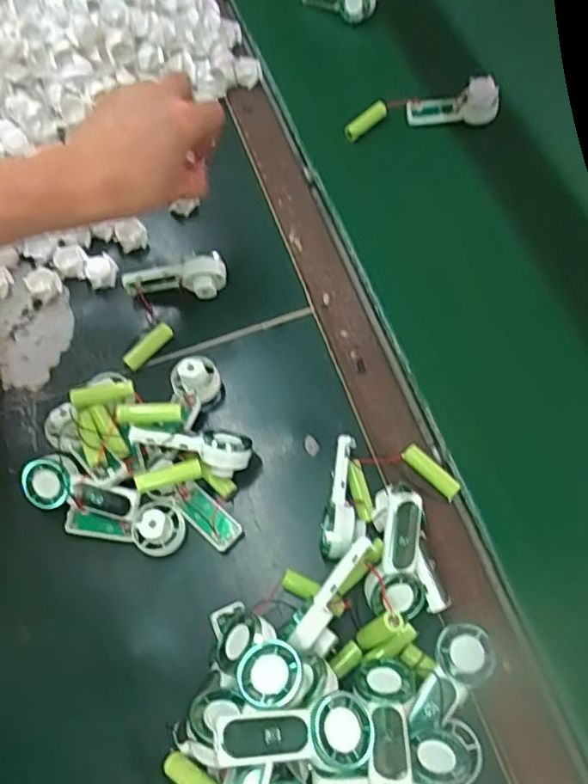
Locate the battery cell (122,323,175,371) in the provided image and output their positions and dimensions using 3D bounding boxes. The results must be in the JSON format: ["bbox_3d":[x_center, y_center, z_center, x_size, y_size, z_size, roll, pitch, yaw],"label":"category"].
[{"bbox_3d":[-0.131,-0.041,0.550,0.016,0.017,0.052,34,71,17],"label":"battery cell"}]

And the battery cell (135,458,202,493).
[{"bbox_3d":[-0.096,0.065,0.470,0.049,0.013,0.014,-18,66,-6],"label":"battery cell"}]

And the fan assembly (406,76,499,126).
[{"bbox_3d":[0.169,-0.307,0.658,0.094,0.031,0.035,-4,65,15],"label":"fan assembly"}]

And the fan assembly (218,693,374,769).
[{"bbox_3d":[0.001,0.193,0.345,0.094,0.014,0.038,8,64,-24],"label":"fan assembly"}]

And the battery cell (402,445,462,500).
[{"bbox_3d":[0.110,0.065,0.495,0.016,0.015,0.052,-42,70,-15],"label":"battery cell"}]

